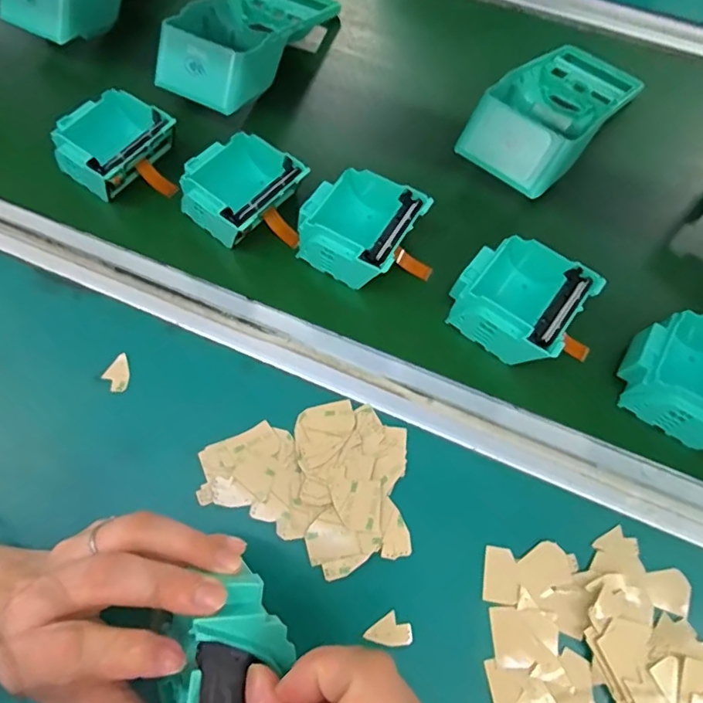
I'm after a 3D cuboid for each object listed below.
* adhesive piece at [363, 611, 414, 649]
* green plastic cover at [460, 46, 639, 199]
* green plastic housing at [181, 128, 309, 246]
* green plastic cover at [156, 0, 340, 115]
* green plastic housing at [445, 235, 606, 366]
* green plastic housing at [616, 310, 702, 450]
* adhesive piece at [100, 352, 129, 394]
[{"bbox_3d":[0.021,0.155,0.287,0.023,0.004,0.018,-32,69,-14],"label":"adhesive piece"},{"bbox_3d":[0.168,-0.203,0.427,0.084,0.049,0.186,38,70,16],"label":"green plastic cover"},{"bbox_3d":[-0.082,-0.120,0.395,0.083,0.042,0.078,-41,72,-17],"label":"green plastic housing"},{"bbox_3d":[-0.086,-0.278,0.459,0.091,0.053,0.188,25,67,11],"label":"green plastic cover"},{"bbox_3d":[0.112,-0.032,0.361,0.077,0.048,0.075,34,69,14],"label":"green plastic housing"},{"bbox_3d":[0.222,0.017,0.336,0.080,0.037,0.074,31,68,13],"label":"green plastic housing"},{"bbox_3d":[-0.154,0.015,0.343,0.017,0.004,0.024,-17,66,-8],"label":"adhesive piece"}]

